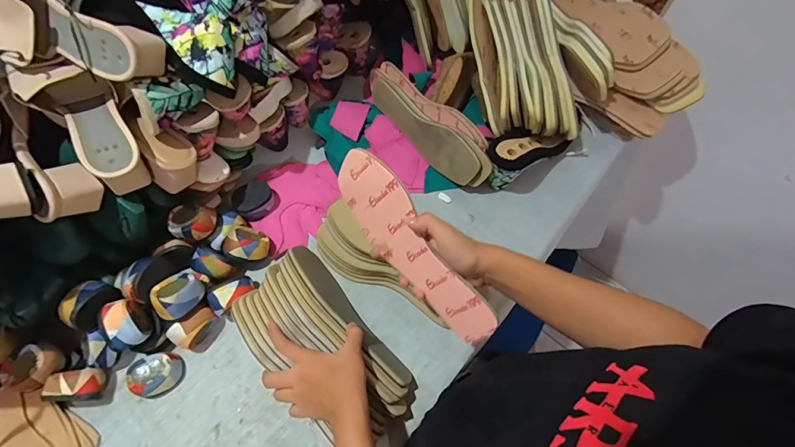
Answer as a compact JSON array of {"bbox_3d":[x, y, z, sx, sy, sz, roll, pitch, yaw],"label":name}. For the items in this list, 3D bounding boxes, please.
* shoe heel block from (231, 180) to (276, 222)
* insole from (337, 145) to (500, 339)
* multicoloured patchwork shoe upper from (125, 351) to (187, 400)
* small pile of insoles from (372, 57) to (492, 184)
[{"bbox_3d":[-0.229,-0.038,0.624,0.061,0.030,0.055,-38,71,-17],"label":"shoe heel block"},{"bbox_3d":[0.013,0.027,0.423,0.235,0.075,0.005,55,40,4],"label":"insole"},{"bbox_3d":[-0.324,0.203,0.523,0.058,0.038,0.049,-18,66,-8],"label":"multicoloured patchwork shoe upper"},{"bbox_3d":[0.046,-0.166,0.640,0.049,0.082,0.265,-39,70,-16],"label":"small pile of insoles"}]

